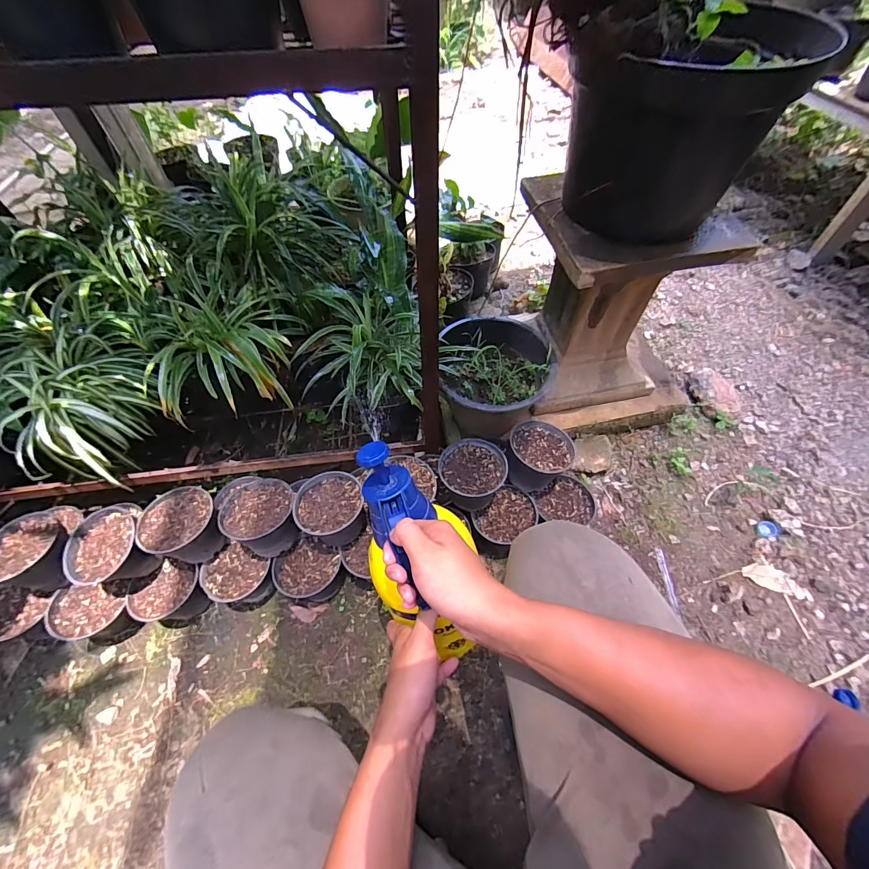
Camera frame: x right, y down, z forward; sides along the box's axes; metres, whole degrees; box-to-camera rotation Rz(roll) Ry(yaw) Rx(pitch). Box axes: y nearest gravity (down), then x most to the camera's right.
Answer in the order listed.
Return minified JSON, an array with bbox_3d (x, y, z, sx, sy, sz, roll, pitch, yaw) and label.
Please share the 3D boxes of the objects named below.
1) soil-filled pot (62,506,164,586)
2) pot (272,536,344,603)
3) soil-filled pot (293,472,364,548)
[{"bbox_3d":[-0.571,0.209,0.685,0.114,0.090,0.123,-1,56,1],"label":"soil-filled pot"},{"bbox_3d":[-0.235,0.265,0.752,0.107,0.095,0.109,-1,56,1],"label":"pot"},{"bbox_3d":[-0.186,0.140,0.723,0.118,0.083,0.125,-1,56,1],"label":"soil-filled pot"}]

